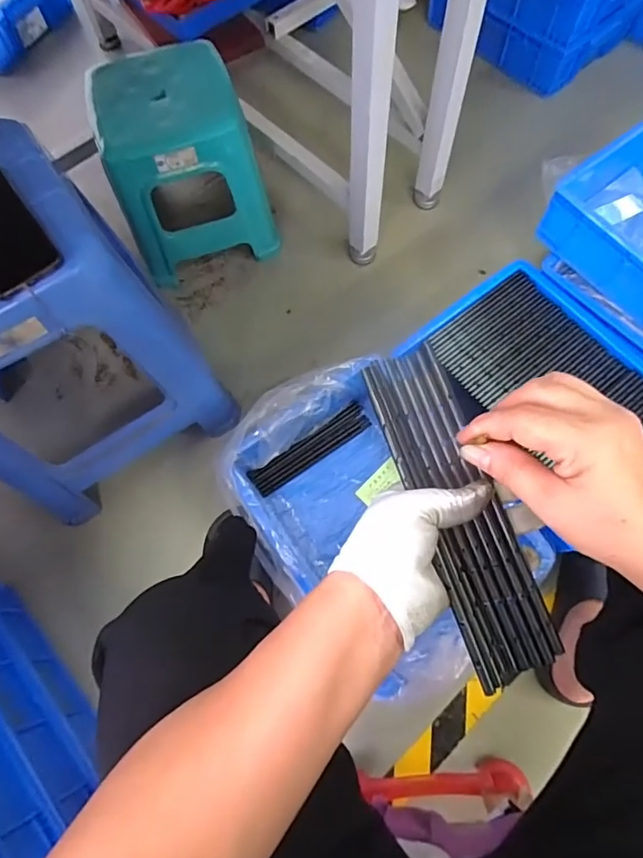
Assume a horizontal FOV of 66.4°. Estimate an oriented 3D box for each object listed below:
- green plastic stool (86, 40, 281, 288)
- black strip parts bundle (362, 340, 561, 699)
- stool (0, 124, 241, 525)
[{"bbox_3d":[-0.244,-0.459,0.899,0.248,0.289,0.228,-21,70,-6],"label":"green plastic stool"},{"bbox_3d":[0.092,0.053,0.333,0.058,0.011,0.223,-20,82,-5],"label":"black strip parts bundle"},{"bbox_3d":[-0.363,-0.112,0.685,0.308,0.423,0.294,-34,72,-10],"label":"stool"}]

